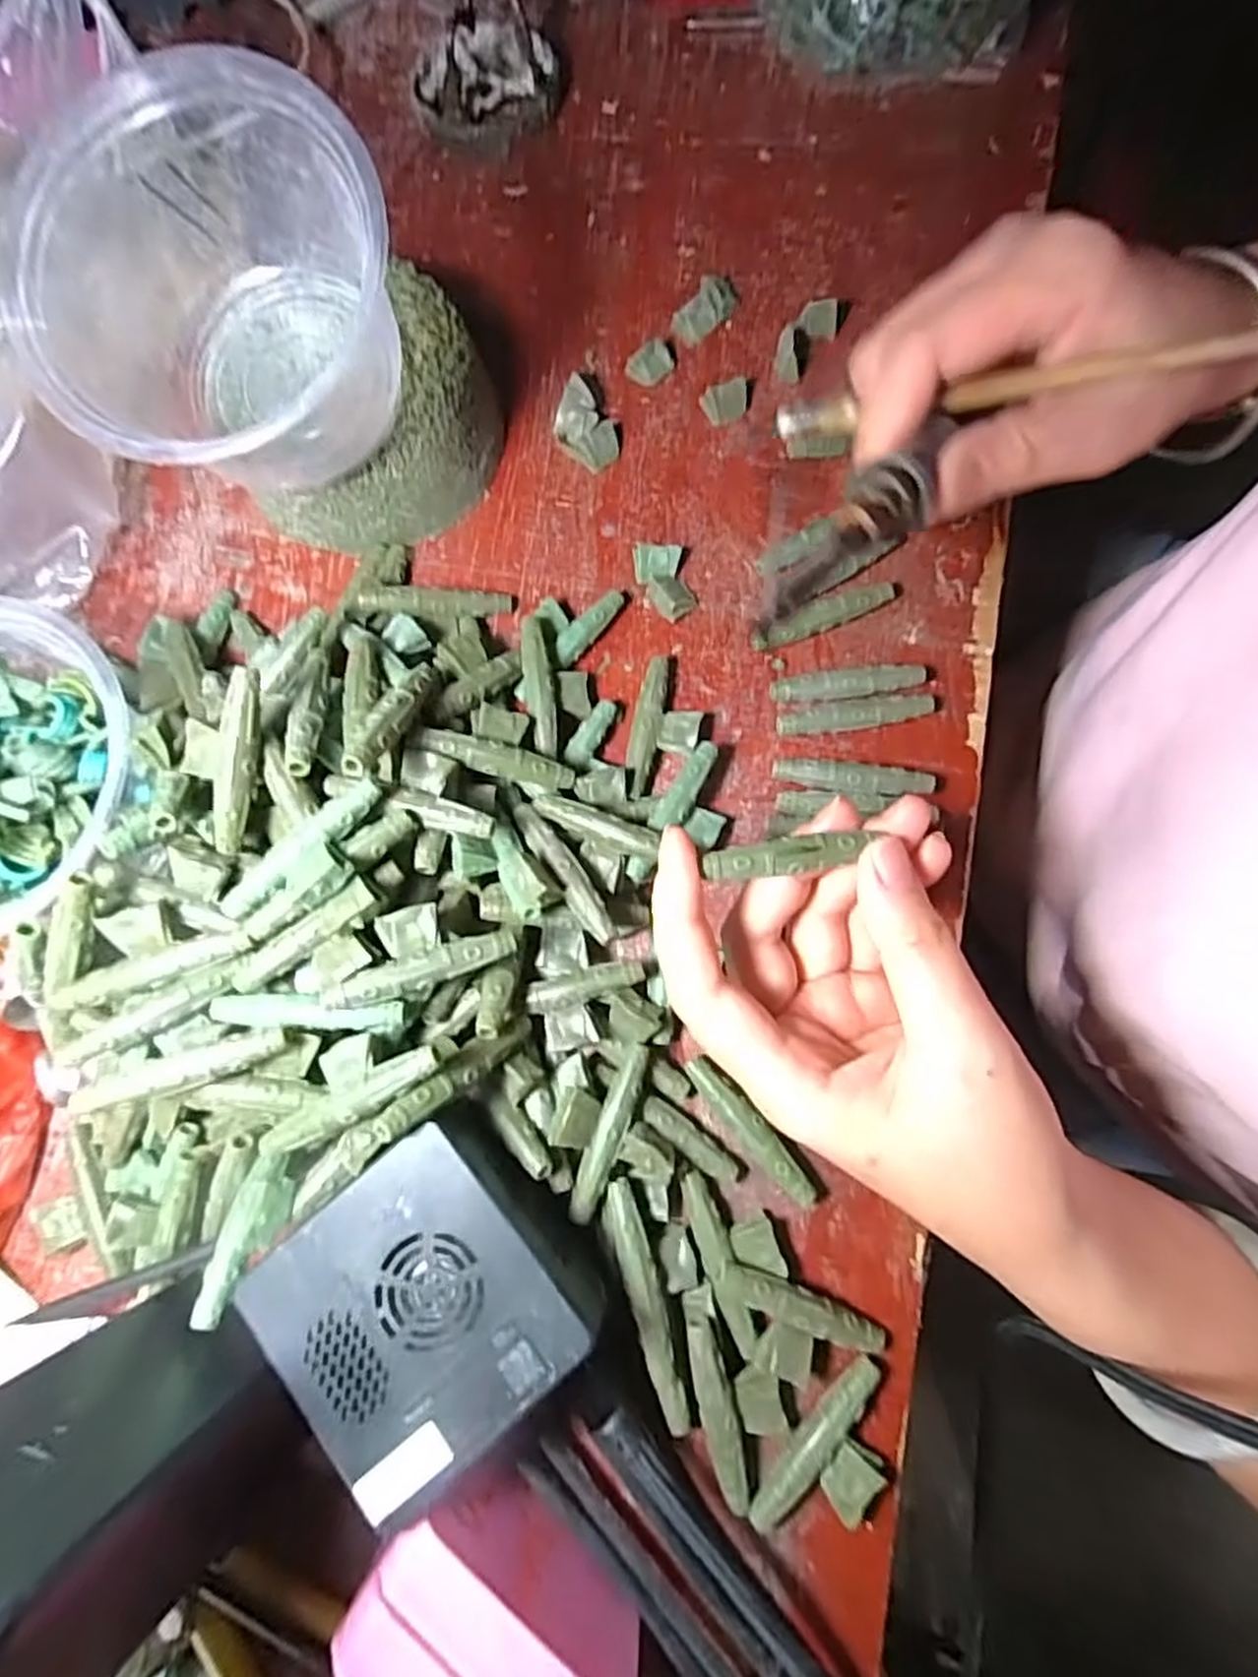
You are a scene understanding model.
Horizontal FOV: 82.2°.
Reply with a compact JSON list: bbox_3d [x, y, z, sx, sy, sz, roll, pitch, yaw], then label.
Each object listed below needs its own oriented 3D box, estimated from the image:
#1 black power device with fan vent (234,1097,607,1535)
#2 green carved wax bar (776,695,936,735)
[{"bbox_3d":[-0.057,0.129,0.203,0.077,0.030,0.073,-39,79,-6],"label":"black power device with fan vent"},{"bbox_3d":[0.084,-0.046,0.268,0.058,0.007,0.009,-8,78,0],"label":"green carved wax bar"}]

